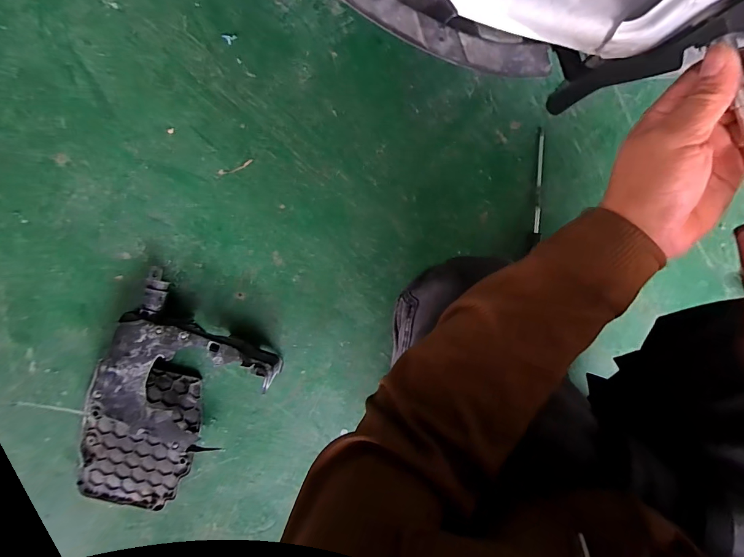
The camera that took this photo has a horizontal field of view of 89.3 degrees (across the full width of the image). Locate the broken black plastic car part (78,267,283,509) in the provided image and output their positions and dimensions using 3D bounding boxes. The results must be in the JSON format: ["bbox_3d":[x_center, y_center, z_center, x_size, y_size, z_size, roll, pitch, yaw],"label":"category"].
[{"bbox_3d":[-0.424,0.252,0.731,0.292,0.106,0.451,38,96,-3],"label":"broken black plastic car part"}]

